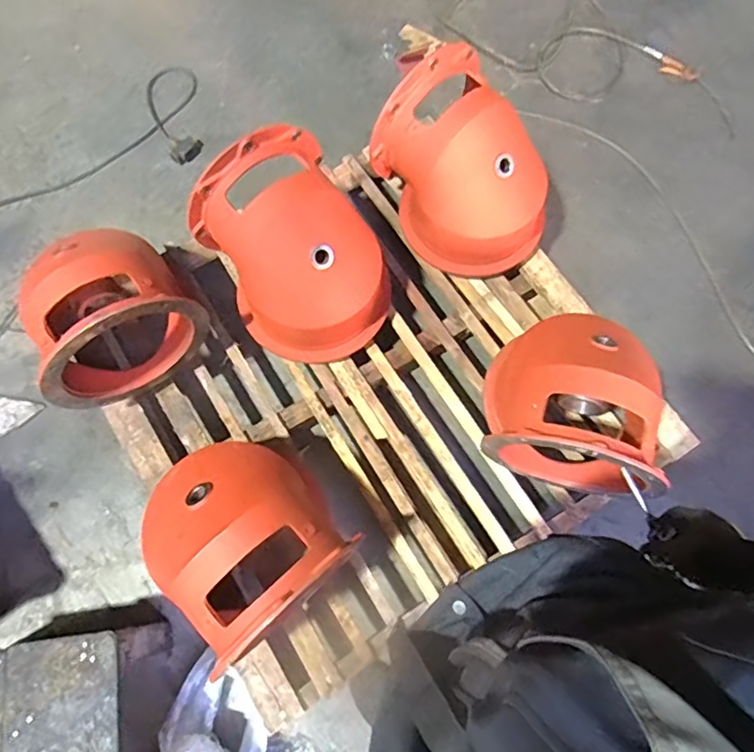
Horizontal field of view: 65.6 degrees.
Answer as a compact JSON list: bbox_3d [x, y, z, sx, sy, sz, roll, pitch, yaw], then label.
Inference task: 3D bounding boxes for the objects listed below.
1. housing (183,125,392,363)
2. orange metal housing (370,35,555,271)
[{"bbox_3d":[-0.166,-0.259,1.268,0.326,0.335,0.369,-34,74,-12],"label":"housing"},{"bbox_3d":[0.210,-0.463,1.366,0.290,0.331,0.392,-40,75,-14],"label":"orange metal housing"}]

